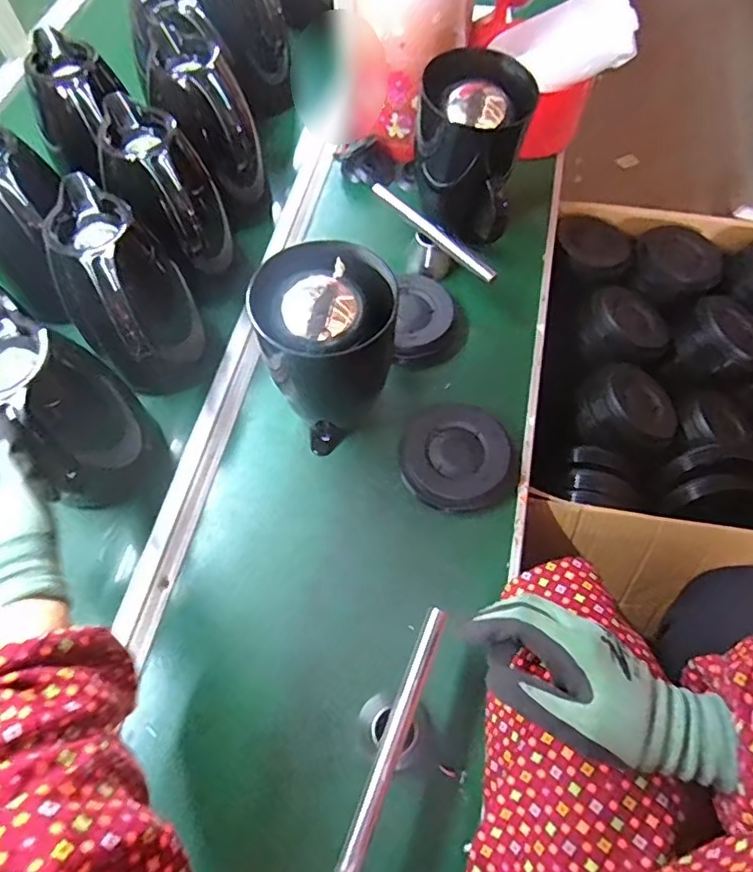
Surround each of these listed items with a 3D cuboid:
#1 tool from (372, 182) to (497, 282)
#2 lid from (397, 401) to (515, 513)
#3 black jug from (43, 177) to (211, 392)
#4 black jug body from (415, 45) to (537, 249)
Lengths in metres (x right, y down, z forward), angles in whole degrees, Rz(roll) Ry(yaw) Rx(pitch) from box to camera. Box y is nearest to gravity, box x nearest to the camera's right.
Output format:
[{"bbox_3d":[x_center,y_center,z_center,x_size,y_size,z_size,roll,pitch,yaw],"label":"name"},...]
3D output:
[{"bbox_3d":[0.065,-0.238,0.706,0.027,0.066,0.195,-39,69,-17],"label":"tool"},{"bbox_3d":[0.087,0.021,0.601,0.118,0.020,0.119,0,63,1],"label":"lid"},{"bbox_3d":[-0.247,-0.132,0.584,0.113,0.196,0.149,-36,68,-16],"label":"black jug"},{"bbox_3d":[0.111,-0.342,0.687,0.124,0.193,0.118,5,63,3],"label":"black jug body"}]

